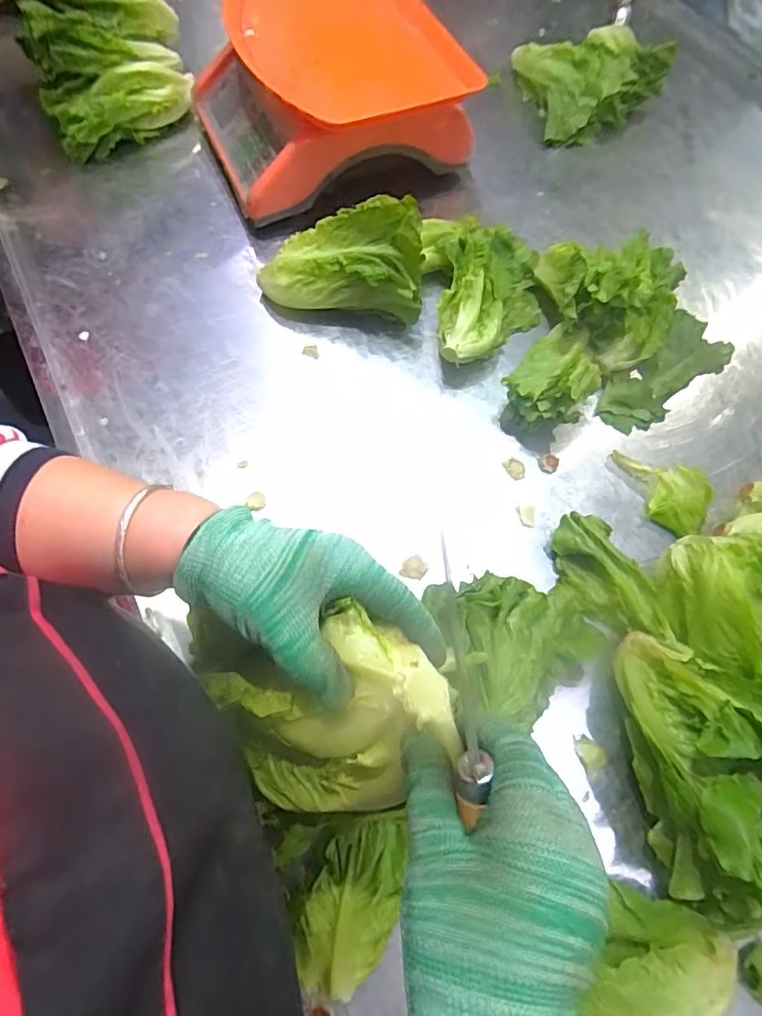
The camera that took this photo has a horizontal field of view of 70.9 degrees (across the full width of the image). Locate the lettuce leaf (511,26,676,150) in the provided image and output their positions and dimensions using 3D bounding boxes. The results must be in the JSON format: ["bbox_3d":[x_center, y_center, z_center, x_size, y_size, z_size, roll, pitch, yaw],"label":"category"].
[{"bbox_3d":[0.292,-0.601,0.748,0.174,0.069,0.154,-17,68,-9],"label":"lettuce leaf"}]

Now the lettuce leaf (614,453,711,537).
[{"bbox_3d":[0.279,-0.018,0.518,0.065,0.023,0.097,-13,67,-7],"label":"lettuce leaf"}]

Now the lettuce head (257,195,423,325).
[{"bbox_3d":[-0.042,-0.258,0.567,0.170,0.101,0.078,7,66,1],"label":"lettuce head"}]

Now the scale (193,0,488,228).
[{"bbox_3d":[-0.068,-0.508,0.648,0.288,0.139,0.282,-21,69,-10],"label":"scale"}]

